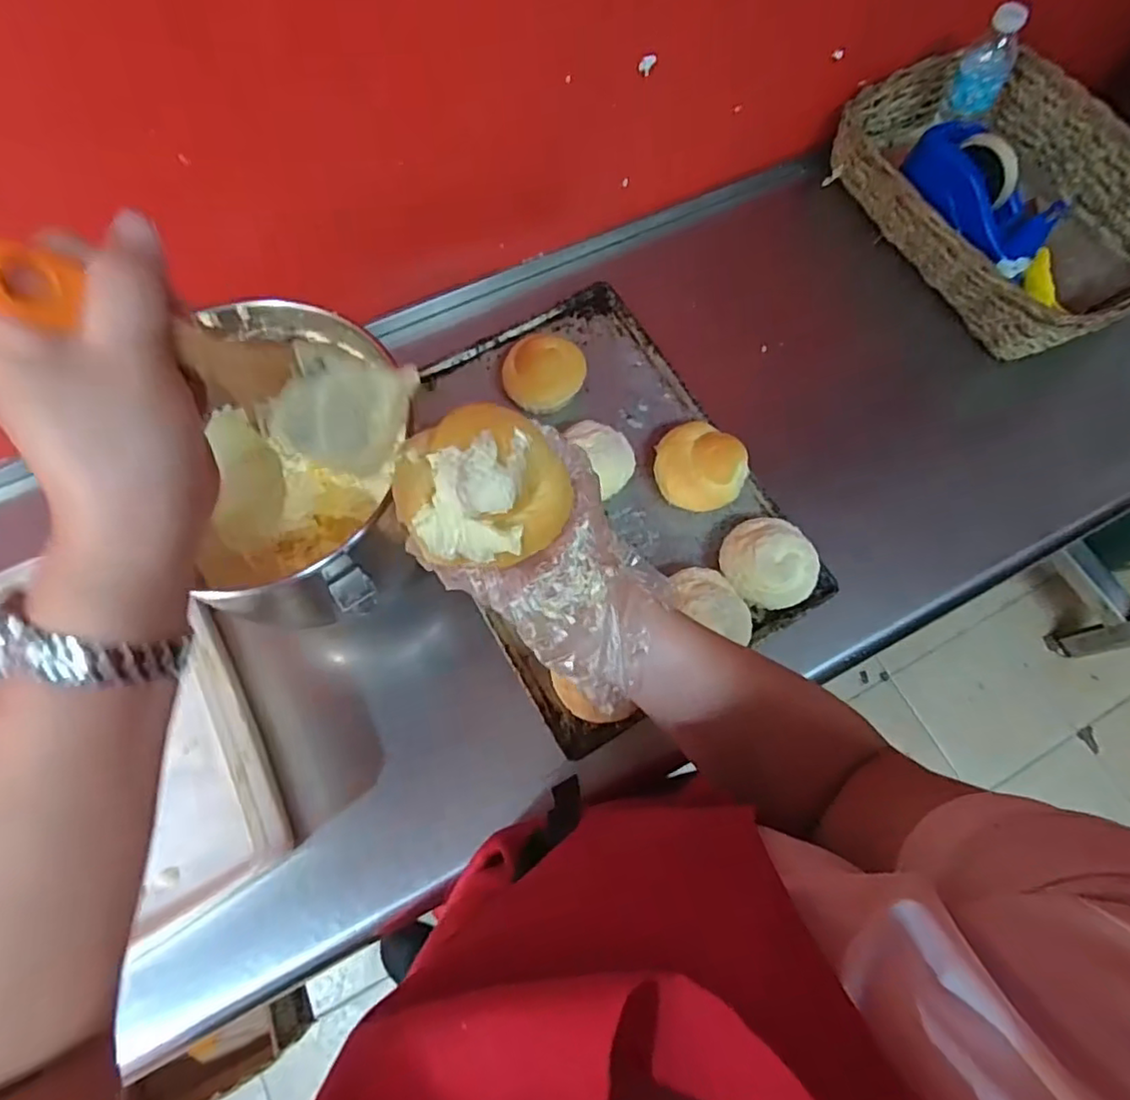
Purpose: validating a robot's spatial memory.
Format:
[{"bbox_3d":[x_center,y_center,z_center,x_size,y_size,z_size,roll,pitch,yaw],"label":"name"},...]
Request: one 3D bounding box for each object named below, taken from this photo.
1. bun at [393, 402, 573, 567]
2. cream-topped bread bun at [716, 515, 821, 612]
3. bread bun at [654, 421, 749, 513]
[{"bbox_3d":[-0.045,-0.035,0.341,0.090,0.047,0.073,-15,71,-6],"label":"bun"},{"bbox_3d":[0.200,0.015,0.620,0.079,0.058,0.090,-22,72,-8],"label":"cream-topped bread bun"},{"bbox_3d":[0.140,-0.085,0.660,0.094,0.051,0.087,0,70,0],"label":"bread bun"}]

